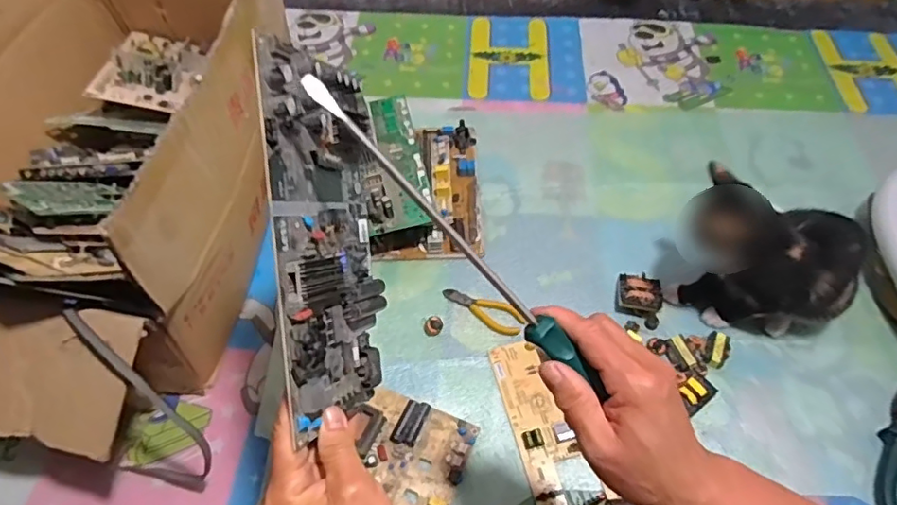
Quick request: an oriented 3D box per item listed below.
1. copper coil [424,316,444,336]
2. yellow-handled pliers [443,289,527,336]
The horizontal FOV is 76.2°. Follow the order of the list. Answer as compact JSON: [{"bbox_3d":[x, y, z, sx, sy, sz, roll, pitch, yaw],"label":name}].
[{"bbox_3d":[-0.019,0.089,0.695,0.023,0.019,0.022,1,57,-1],"label":"copper coil"},{"bbox_3d":[0.041,0.071,0.707,0.107,0.012,0.035,22,59,12],"label":"yellow-handled pliers"}]

